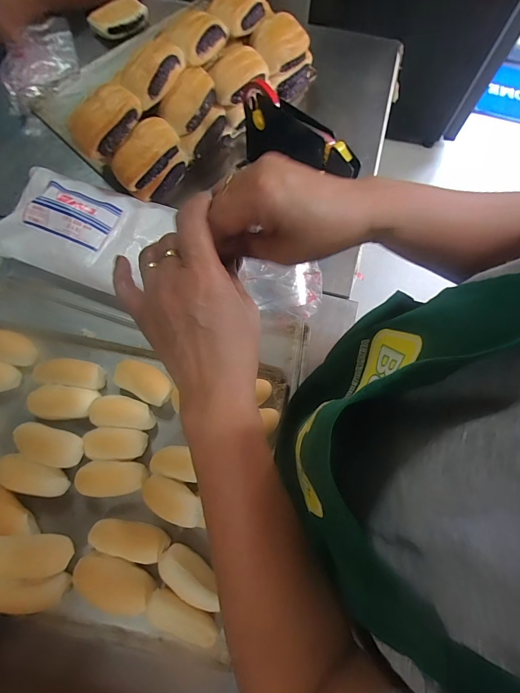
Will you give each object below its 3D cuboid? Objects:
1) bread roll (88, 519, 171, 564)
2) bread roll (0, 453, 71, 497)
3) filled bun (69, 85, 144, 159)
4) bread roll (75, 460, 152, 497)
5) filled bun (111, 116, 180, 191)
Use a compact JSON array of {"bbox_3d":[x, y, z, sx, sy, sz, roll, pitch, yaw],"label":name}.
[{"bbox_3d":[-0.149,0.221,0.394,0.085,0.023,0.035,15,72,4],"label":"bread roll"},{"bbox_3d":[-0.271,0.153,0.411,0.085,0.041,0.039,14,72,4],"label":"bread roll"},{"bbox_3d":[-0.221,-0.321,0.491,0.069,0.042,0.097,26,73,7],"label":"filled bun"},{"bbox_3d":[-0.176,0.159,0.414,0.079,0.027,0.038,2,72,0],"label":"bread roll"},{"bbox_3d":[-0.169,-0.284,0.512,0.060,0.046,0.109,41,85,-12],"label":"filled bun"}]

